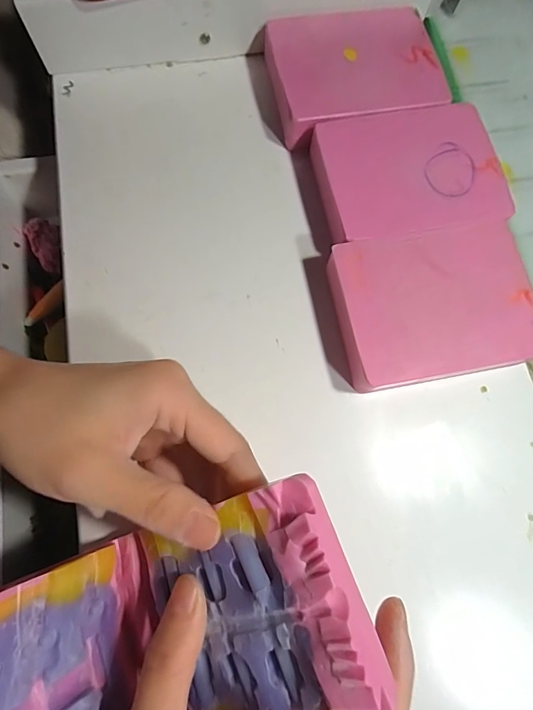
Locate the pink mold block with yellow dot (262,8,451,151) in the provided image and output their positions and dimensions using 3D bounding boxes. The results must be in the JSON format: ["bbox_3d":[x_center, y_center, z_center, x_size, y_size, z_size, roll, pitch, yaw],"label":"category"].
[{"bbox_3d":[0.055,-0.176,0.261,0.103,0.026,0.079,-8,76,-3],"label":"pink mold block with yellow dot"}]

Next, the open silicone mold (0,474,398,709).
[{"bbox_3d":[-0.040,0.105,0.143,0.144,0.075,0.078,-19,77,-10],"label":"open silicone mold"}]

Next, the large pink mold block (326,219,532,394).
[{"bbox_3d":[0.090,-0.027,0.225,0.104,0.024,0.077,-10,76,-4],"label":"large pink mold block"}]

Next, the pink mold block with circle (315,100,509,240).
[{"bbox_3d":[0.082,-0.103,0.243,0.104,0.025,0.078,-10,76,-4],"label":"pink mold block with circle"}]

